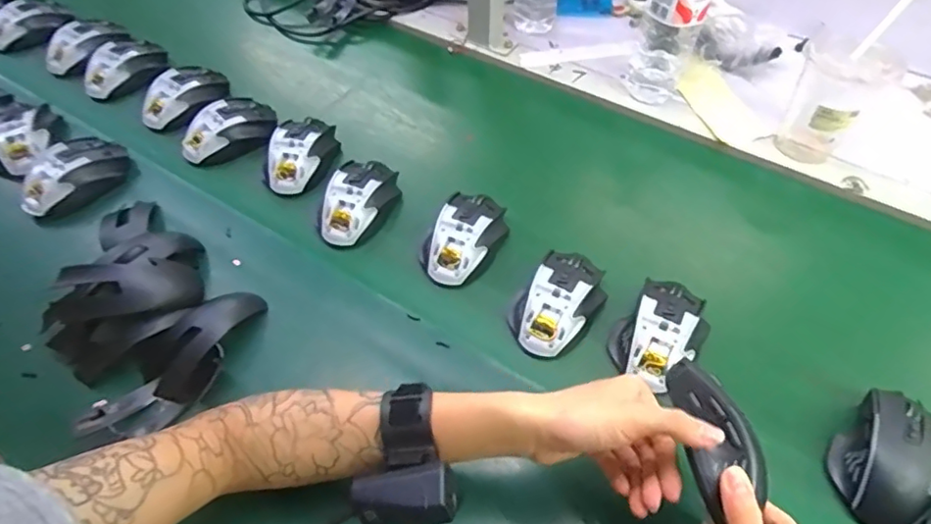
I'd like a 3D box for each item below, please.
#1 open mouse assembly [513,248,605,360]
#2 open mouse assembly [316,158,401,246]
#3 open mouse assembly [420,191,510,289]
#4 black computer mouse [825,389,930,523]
[{"bbox_3d":[0.091,0.040,0.561,0.072,0.048,0.111,29,58,20],"label":"open mouse assembly"},{"bbox_3d":[-0.119,-0.069,0.643,0.078,0.038,0.116,18,55,13],"label":"open mouse assembly"},{"bbox_3d":[0.002,-0.024,0.608,0.074,0.045,0.115,25,57,18],"label":"open mouse assembly"},{"bbox_3d":[0.339,0.157,0.462,0.106,0.043,0.078,-37,61,-24],"label":"black computer mouse"}]

